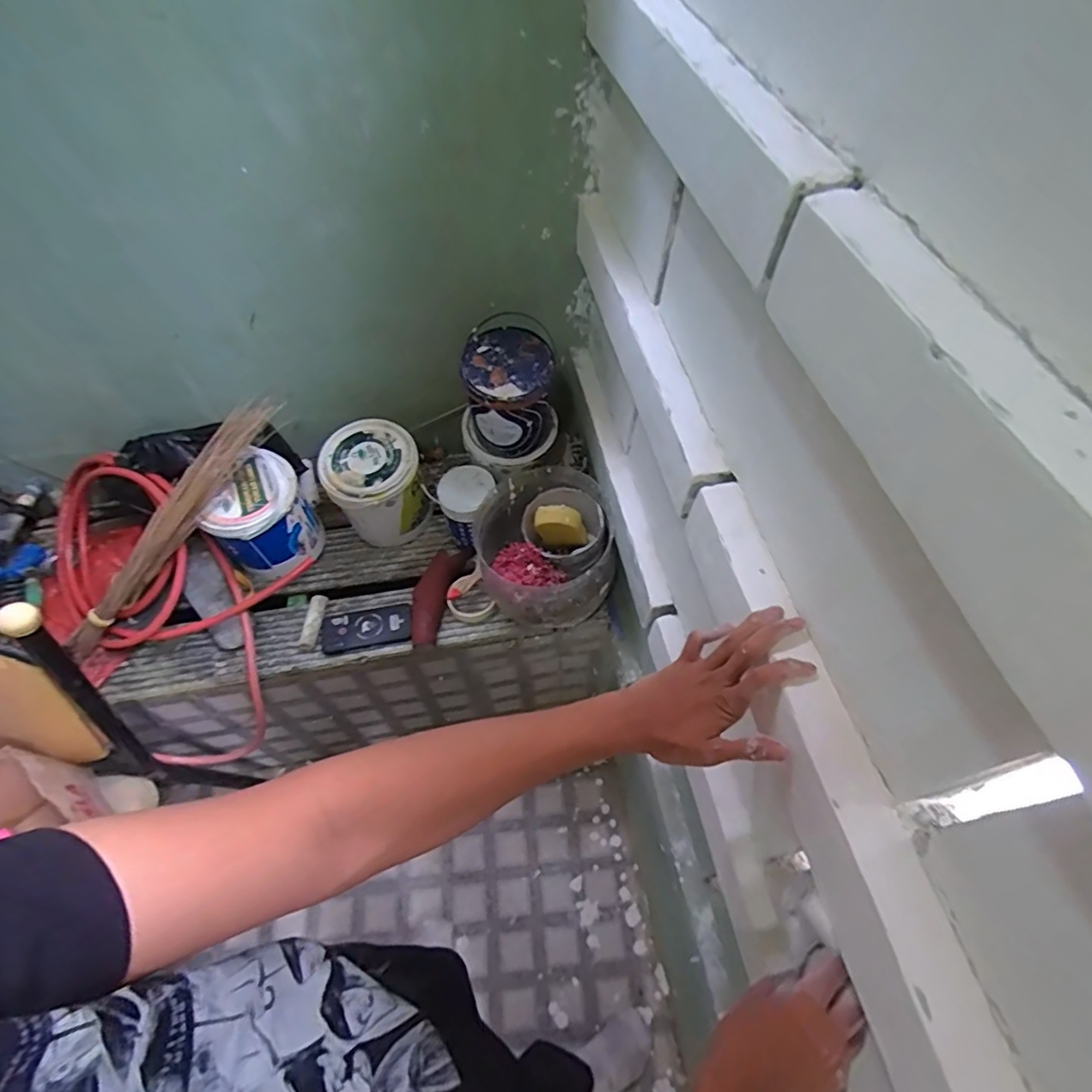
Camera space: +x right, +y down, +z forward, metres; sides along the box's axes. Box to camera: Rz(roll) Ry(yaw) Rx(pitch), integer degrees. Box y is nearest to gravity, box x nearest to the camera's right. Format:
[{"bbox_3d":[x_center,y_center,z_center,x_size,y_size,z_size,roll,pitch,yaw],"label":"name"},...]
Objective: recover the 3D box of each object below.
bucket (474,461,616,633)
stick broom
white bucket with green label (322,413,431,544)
[{"bbox_3d":[-0.006,0.007,1.043,0.222,0.182,0.239,0,56,0],"label":"bucket"},{"bbox_3d":[-0.656,-0.025,0.997,0.571,0.083,0.058,-48,64,8],"label":"stick broom"},{"bbox_3d":[-0.327,-0.106,1.141,0.169,0.229,0.159,0,56,0],"label":"white bucket with green label"}]

